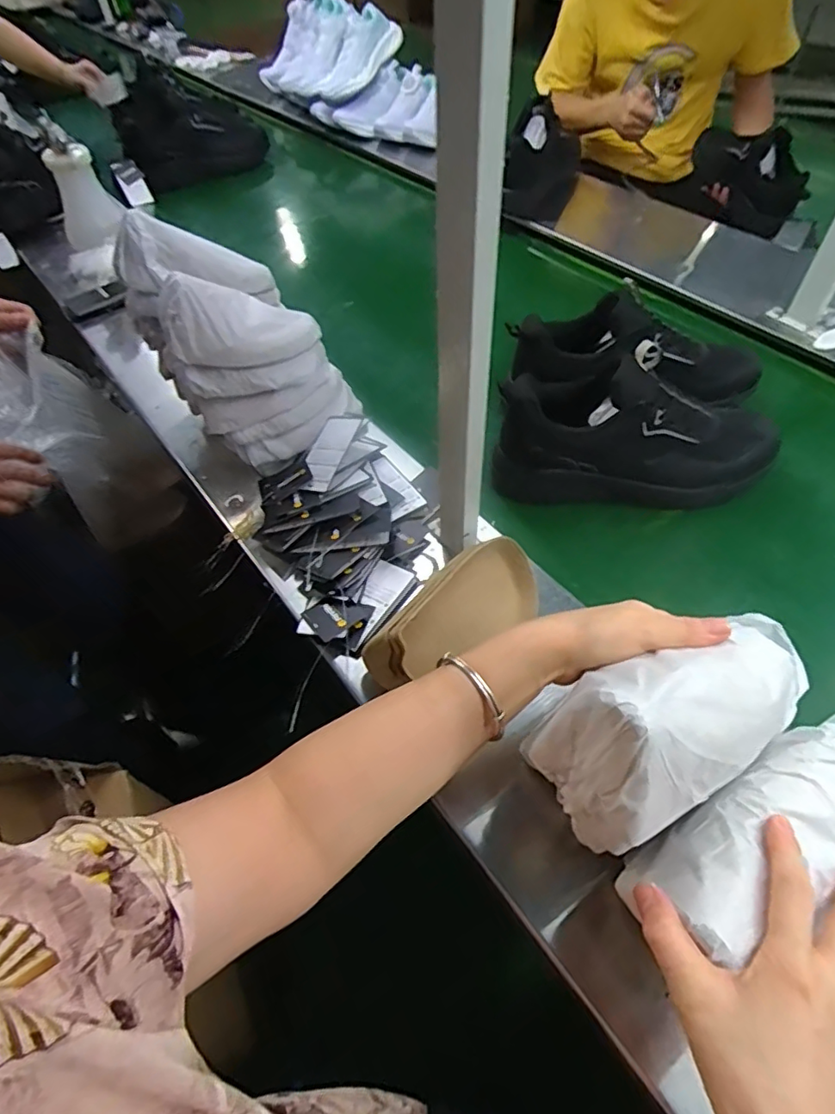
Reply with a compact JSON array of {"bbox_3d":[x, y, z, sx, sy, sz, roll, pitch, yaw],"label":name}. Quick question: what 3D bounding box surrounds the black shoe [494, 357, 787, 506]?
[{"bbox_3d":[0.249,-0.135,0.657,0.310,0.152,0.100,1,53,4],"label":"black shoe"}]

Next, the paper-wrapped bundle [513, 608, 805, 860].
[{"bbox_3d":[0.172,0.101,0.359,0.190,0.116,0.074,-19,54,-21],"label":"paper-wrapped bundle"}]

